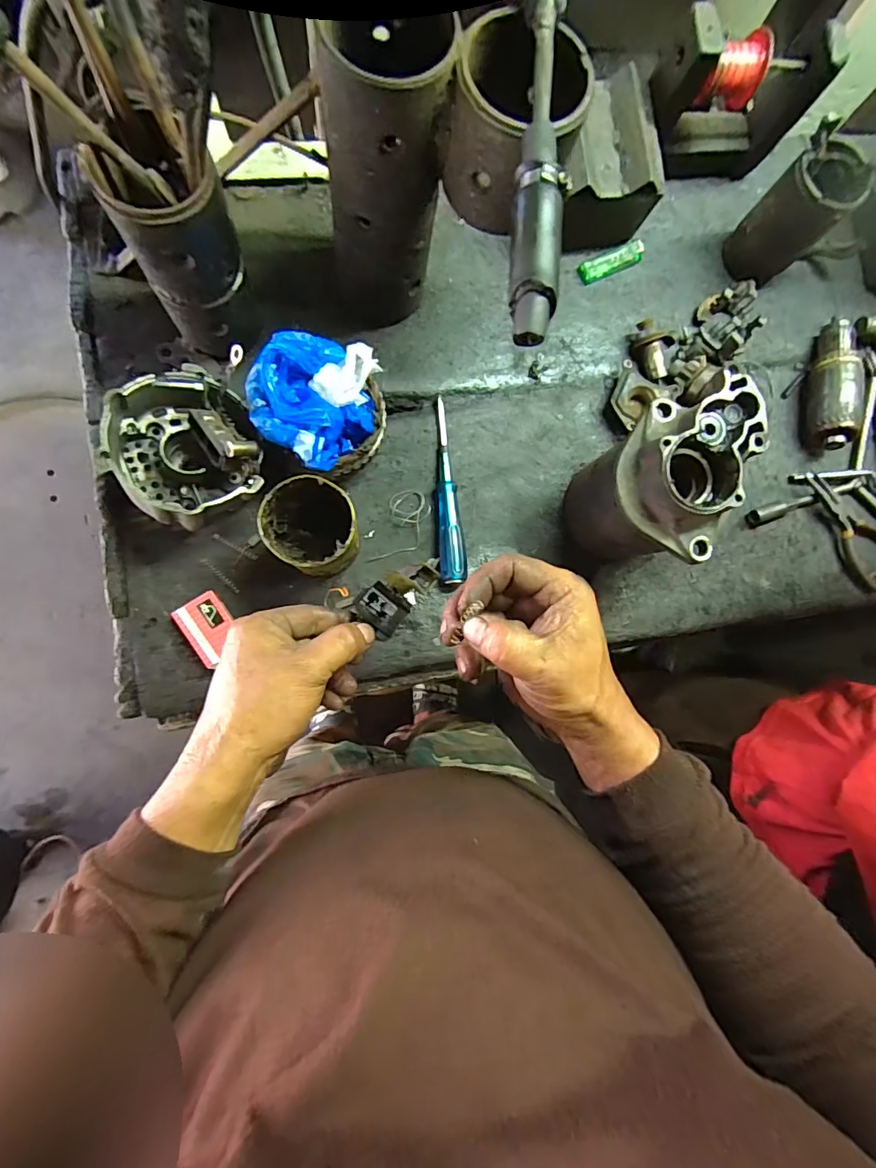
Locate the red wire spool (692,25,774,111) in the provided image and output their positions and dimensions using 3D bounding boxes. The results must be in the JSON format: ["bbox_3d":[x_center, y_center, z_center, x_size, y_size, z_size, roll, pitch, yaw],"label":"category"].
[{"bbox_3d":[0.275,-0.487,0.464,0.057,0.044,0.043,-4,85,-7],"label":"red wire spool"}]

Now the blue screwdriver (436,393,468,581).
[{"bbox_3d":[0.013,-0.094,0.507,0.027,0.022,0.191,0,84,-7],"label":"blue screwdriver"}]

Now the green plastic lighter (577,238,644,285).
[{"bbox_3d":[0.196,-0.363,0.551,0.077,0.016,0.024,-25,88,-9],"label":"green plastic lighter"}]

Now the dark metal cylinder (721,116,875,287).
[{"bbox_3d":[0.376,-0.387,0.519,0.080,0.119,0.079,-36,89,-9],"label":"dark metal cylinder"}]

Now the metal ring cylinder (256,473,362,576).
[{"bbox_3d":[-0.112,-0.046,0.445,0.075,0.114,0.071,1,84,-7],"label":"metal ring cylinder"}]

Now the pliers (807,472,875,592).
[{"bbox_3d":[0.460,-0.063,0.549,0.062,0.023,0.144,-41,90,-9],"label":"pliers"}]

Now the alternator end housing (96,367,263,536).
[{"bbox_3d":[-0.221,-0.120,0.441,0.120,0.095,0.125,-17,86,-8],"label":"alternator end housing"}]

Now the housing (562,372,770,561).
[{"bbox_3d":[0.194,-0.096,0.457,0.104,0.161,0.139,21,82,-4],"label":"housing"}]

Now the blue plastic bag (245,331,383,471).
[{"bbox_3d":[-0.109,-0.168,0.434,0.107,0.049,0.120,43,81,-1],"label":"blue plastic bag"}]

